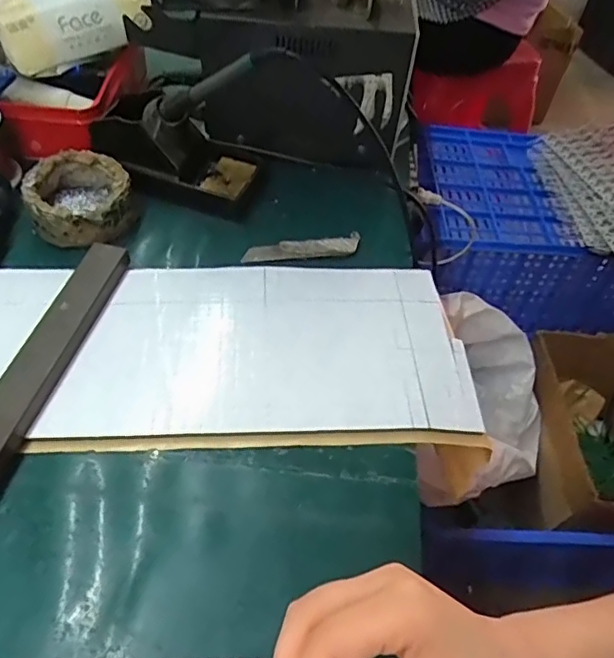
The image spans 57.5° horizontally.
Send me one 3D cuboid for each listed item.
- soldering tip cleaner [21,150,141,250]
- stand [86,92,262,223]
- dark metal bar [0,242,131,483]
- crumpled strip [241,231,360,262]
[{"bbox_3d":[-0.195,-0.114,0.485,0.084,0.044,0.084,3,50,-3],"label":"soldering tip cleaner"},{"bbox_3d":[-0.117,-0.166,0.511,0.148,0.074,0.074,14,50,7],"label":"stand"},{"bbox_3d":[-0.181,0.017,0.392,0.028,0.026,0.204,12,50,5],"label":"dark metal bar"},{"bbox_3d":[-0.004,-0.071,0.490,0.101,0.011,0.022,-5,51,-9],"label":"crumpled strip"}]

